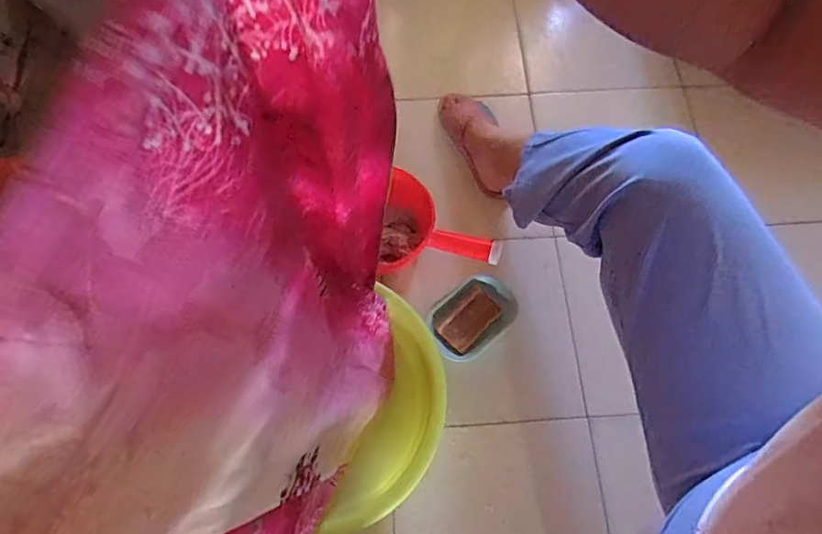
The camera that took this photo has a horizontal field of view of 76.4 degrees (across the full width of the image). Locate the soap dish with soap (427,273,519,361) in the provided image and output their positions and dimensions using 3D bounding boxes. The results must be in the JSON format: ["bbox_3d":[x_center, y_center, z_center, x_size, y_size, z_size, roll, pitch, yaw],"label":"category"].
[{"bbox_3d":[0.094,0.078,0.812,0.144,0.045,0.099,-35,74,-13],"label":"soap dish with soap"}]

